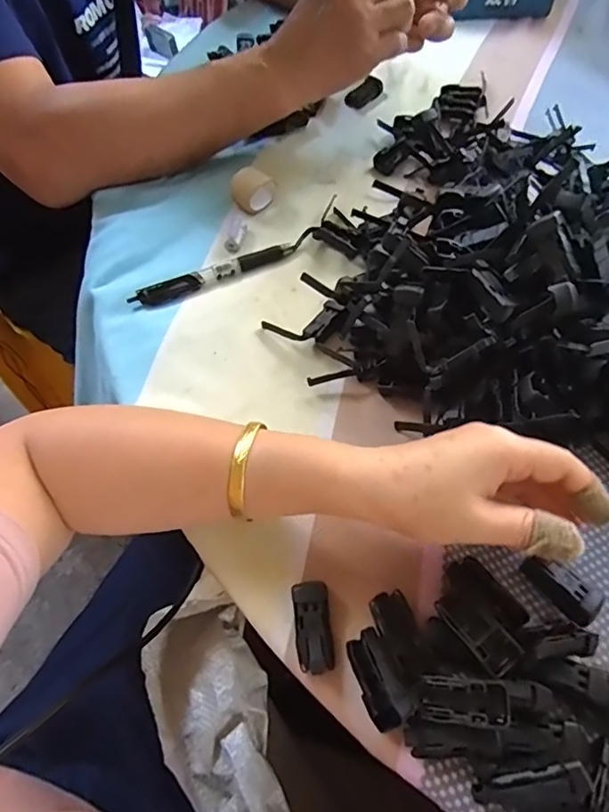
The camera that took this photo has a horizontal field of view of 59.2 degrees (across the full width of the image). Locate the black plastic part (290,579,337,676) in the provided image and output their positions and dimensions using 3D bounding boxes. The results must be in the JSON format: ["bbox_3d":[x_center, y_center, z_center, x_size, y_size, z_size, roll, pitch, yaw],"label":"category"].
[{"bbox_3d":[0.005,0.122,0.296,0.019,0.010,0.047,-3,60,-3],"label":"black plastic part"}]

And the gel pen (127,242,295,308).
[{"bbox_3d":[-0.073,-0.106,0.433,0.136,0.009,0.017,-21,62,-13],"label":"gel pen"}]

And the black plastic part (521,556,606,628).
[{"bbox_3d":[0.152,0.104,0.314,0.021,0.018,0.044,-35,66,-20],"label":"black plastic part"}]

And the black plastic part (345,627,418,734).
[{"bbox_3d":[0.039,0.141,0.279,0.024,0.020,0.045,-23,63,-14],"label":"black plastic part"}]

